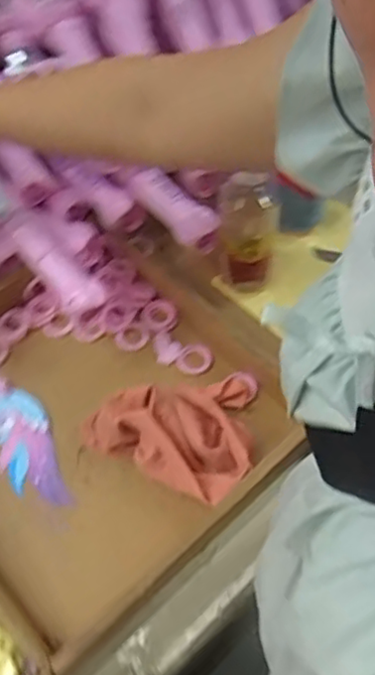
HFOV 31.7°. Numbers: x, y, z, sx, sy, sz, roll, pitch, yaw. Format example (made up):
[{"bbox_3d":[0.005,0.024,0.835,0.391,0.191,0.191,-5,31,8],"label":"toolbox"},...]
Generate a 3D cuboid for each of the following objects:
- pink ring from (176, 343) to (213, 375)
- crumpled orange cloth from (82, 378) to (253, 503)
[{"bbox_3d":[0.008,0.026,0.756,0.043,0.005,0.037,-29,63,-15],"label":"pink ring"},{"bbox_3d":[-0.008,0.084,0.692,0.168,0.051,0.132,25,63,15],"label":"crumpled orange cloth"}]

